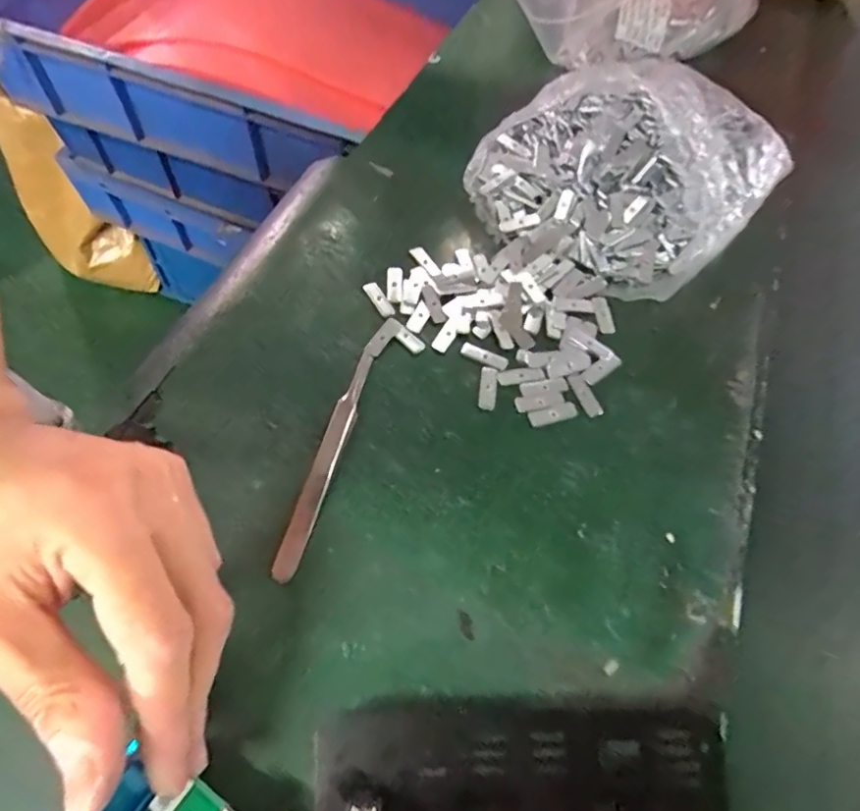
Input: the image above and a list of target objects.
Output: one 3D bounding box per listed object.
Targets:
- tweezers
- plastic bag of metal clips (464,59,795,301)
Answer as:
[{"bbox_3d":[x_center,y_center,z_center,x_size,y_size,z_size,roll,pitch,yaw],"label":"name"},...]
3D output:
[{"bbox_3d":[-0.047,0.021,0.256,0.011,0.015,0.116,16,59,7],"label":"tweezers"},{"bbox_3d":[0.125,-0.155,0.343,0.169,0.061,0.171,28,61,13],"label":"plastic bag of metal clips"}]

